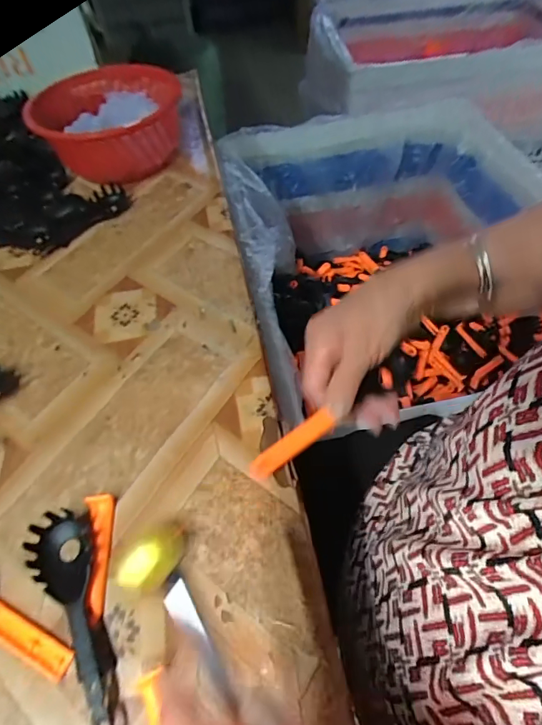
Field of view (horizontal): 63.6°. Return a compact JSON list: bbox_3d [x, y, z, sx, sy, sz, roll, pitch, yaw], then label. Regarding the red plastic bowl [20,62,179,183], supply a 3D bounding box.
[{"bbox_3d":[-0.198,-0.295,0.549,0.153,0.080,0.174,-3,53,1],"label":"red plastic bowl"}]

